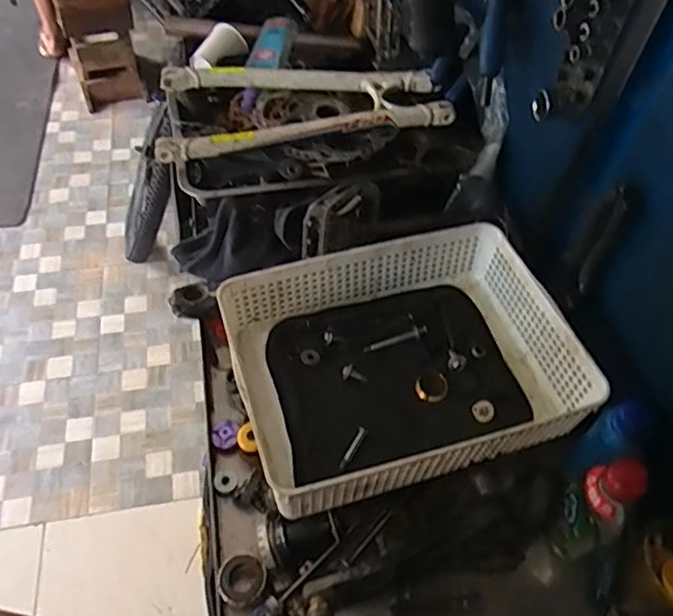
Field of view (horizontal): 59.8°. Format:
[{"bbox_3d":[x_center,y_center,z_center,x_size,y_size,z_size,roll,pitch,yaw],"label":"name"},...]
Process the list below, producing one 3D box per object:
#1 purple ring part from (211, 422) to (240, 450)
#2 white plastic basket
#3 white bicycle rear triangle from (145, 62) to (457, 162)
[{"bbox_3d":[-0.121,0.138,0.635,0.029,0.012,0.029,2,53,-2],"label":"purple ring part"},{"bbox_3d":[0.066,0.054,0.614,0.324,0.091,0.251,-14,55,-14],"label":"white plastic basket"},{"bbox_3d":[-0.054,-0.286,0.801,0.385,0.041,0.172,-9,54,-11],"label":"white bicycle rear triangle"}]

